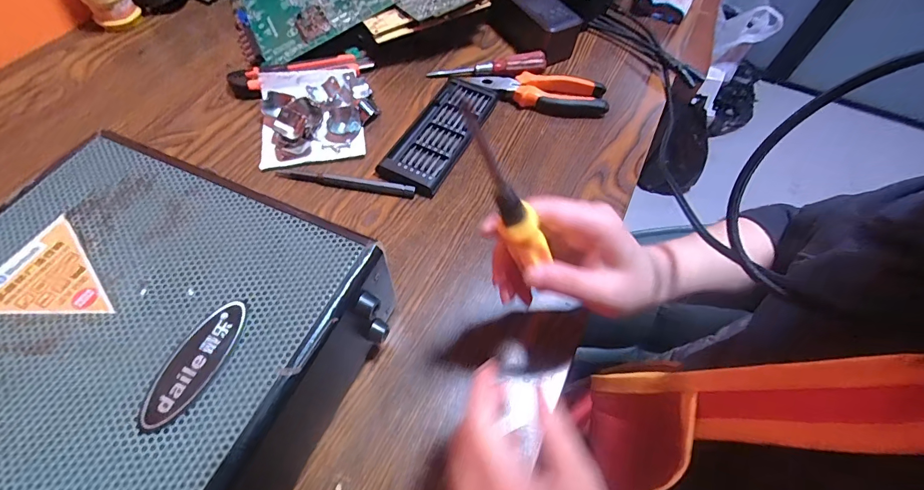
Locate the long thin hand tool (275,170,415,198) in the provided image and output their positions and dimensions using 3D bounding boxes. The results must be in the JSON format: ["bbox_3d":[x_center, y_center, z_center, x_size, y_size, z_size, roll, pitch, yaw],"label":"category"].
[{"bbox_3d":[-0.114,-0.061,0.395,0.134,0.013,0.011,7,59,2],"label":"long thin hand tool"}]

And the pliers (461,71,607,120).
[{"bbox_3d":[0.088,-0.182,0.470,0.161,0.018,0.046,7,59,2],"label":"pliers"}]

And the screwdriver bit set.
[{"bbox_3d":[-0.024,-0.120,0.432,0.067,0.022,0.161,24,61,11],"label":"screwdriver bit set"}]

